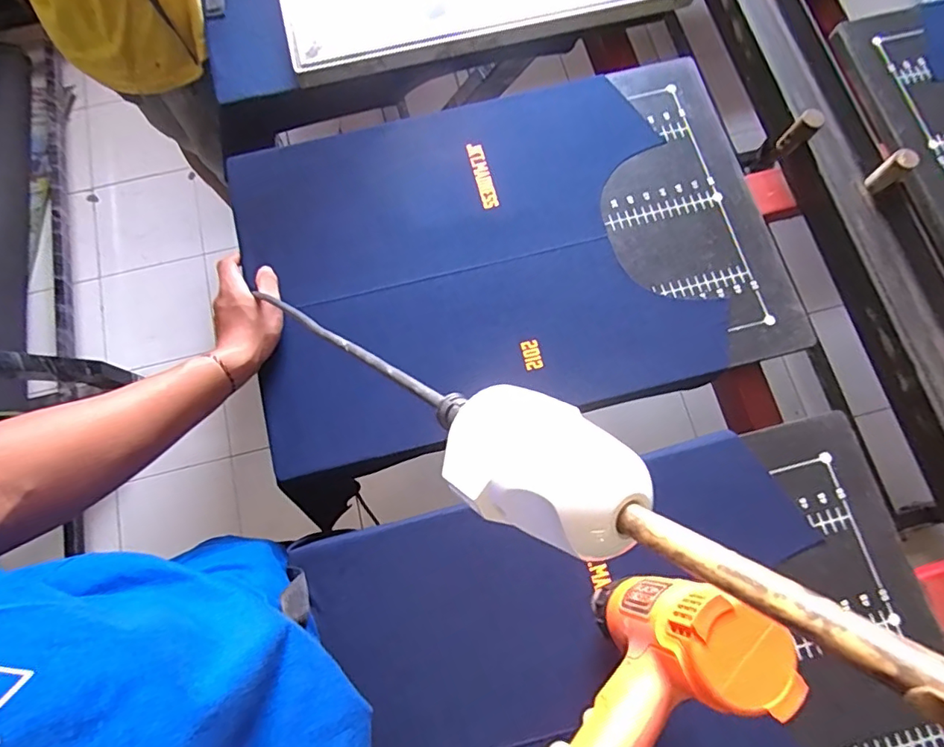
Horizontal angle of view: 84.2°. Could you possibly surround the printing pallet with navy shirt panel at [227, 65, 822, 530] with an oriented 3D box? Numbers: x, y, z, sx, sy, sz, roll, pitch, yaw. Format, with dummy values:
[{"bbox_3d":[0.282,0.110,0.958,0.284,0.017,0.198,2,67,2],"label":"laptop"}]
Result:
[{"bbox_3d":[0.036,-0.144,0.615,0.599,0.042,0.418,-15,77,-5],"label":"printing pallet with navy shirt panel"}]

